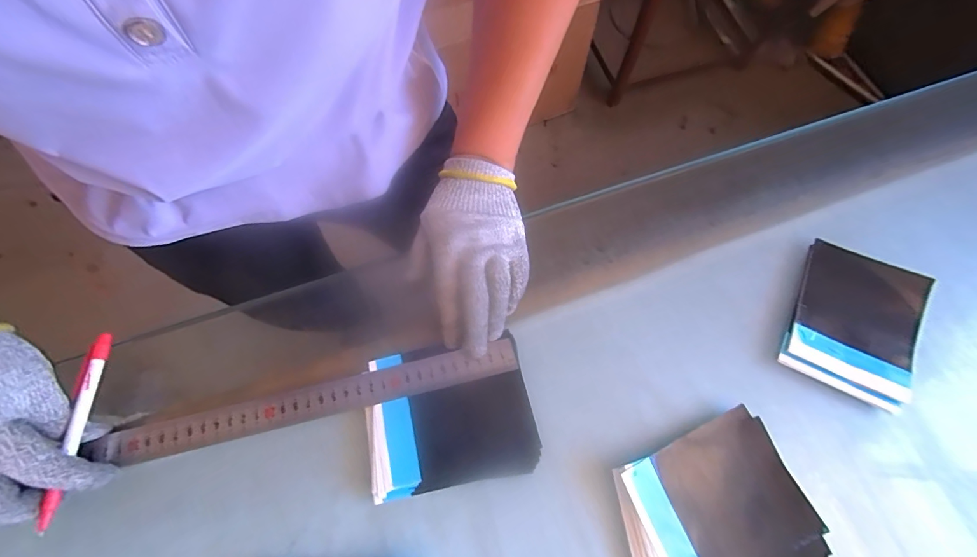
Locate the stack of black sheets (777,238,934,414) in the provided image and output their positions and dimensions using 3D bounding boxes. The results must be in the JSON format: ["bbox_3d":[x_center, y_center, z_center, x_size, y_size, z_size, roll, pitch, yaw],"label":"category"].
[{"bbox_3d":[0.324,0.035,0.392,0.101,0.016,0.130,26,72,6],"label":"stack of black sheets"}]

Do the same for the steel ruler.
[{"bbox_3d":[-0.136,0.099,0.357,0.320,0.007,0.027,-13,74,-7],"label":"steel ruler"}]

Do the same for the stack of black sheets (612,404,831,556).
[{"bbox_3d":[0.171,0.182,0.337,0.142,0.019,0.120,-19,73,-9],"label":"stack of black sheets"}]

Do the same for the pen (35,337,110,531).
[{"bbox_3d":[-0.302,0.107,0.325,0.010,0.013,0.136,-1,67,-3],"label":"pen"}]

